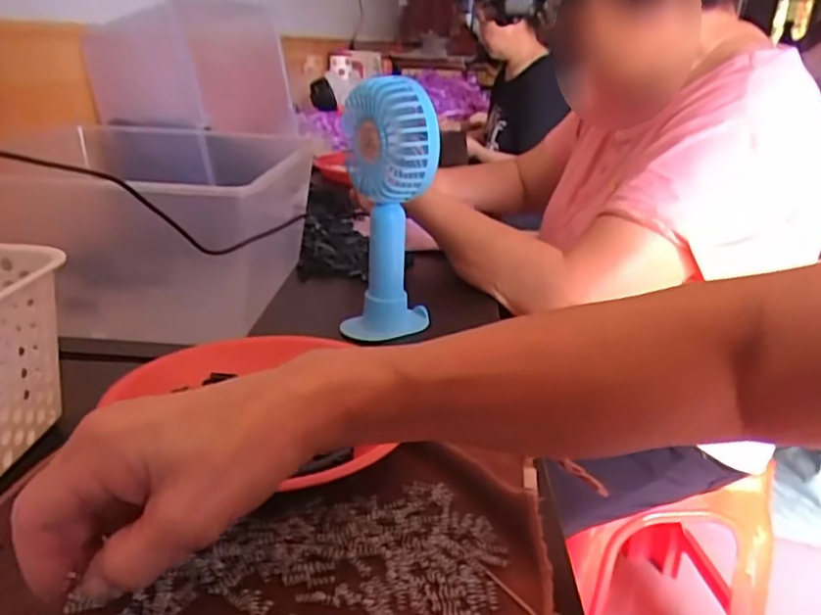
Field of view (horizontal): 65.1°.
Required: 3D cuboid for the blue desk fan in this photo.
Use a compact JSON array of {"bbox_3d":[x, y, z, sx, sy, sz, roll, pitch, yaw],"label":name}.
[{"bbox_3d":[-0.022,-0.075,0.571,0.080,0.232,0.078,2,23,-3],"label":"blue desk fan"}]

